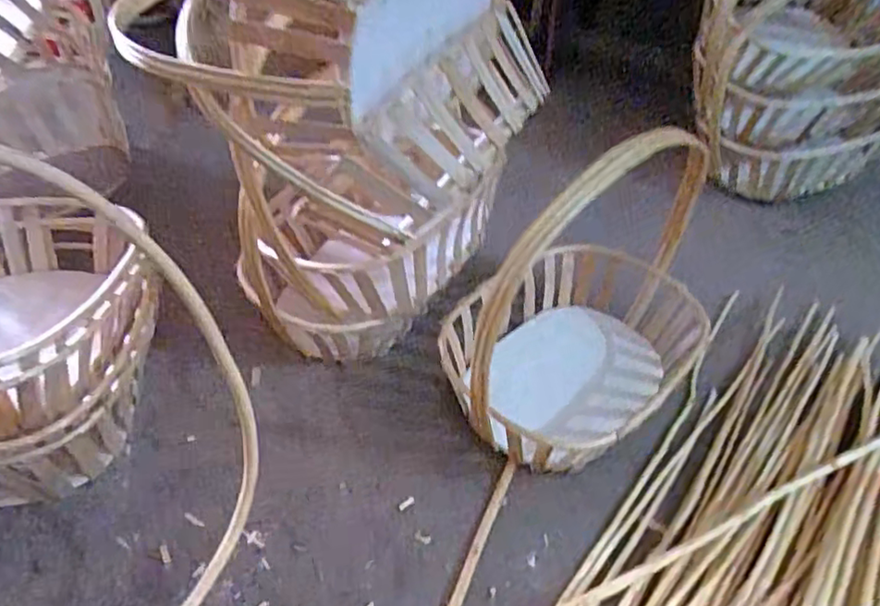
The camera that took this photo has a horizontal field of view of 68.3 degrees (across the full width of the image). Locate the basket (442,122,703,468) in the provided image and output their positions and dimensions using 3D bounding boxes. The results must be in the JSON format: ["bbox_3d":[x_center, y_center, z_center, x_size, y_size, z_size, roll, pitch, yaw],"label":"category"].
[{"bbox_3d":[0.191,-0.029,0.835,0.296,0.394,0.427,24,45,23],"label":"basket"}]

